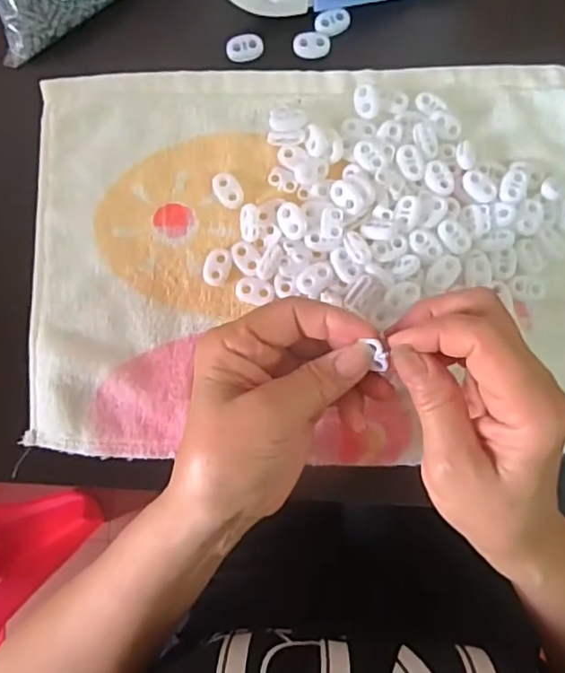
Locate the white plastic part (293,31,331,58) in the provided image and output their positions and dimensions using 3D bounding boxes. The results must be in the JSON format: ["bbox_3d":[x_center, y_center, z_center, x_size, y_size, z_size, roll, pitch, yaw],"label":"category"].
[{"bbox_3d":[0.019,-0.182,0.370,0.022,0.004,0.017,2,84,-2],"label":"white plastic part"}]

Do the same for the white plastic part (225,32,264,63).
[{"bbox_3d":[-0.023,-0.179,0.368,0.022,0.004,0.014,-9,85,-3],"label":"white plastic part"}]

